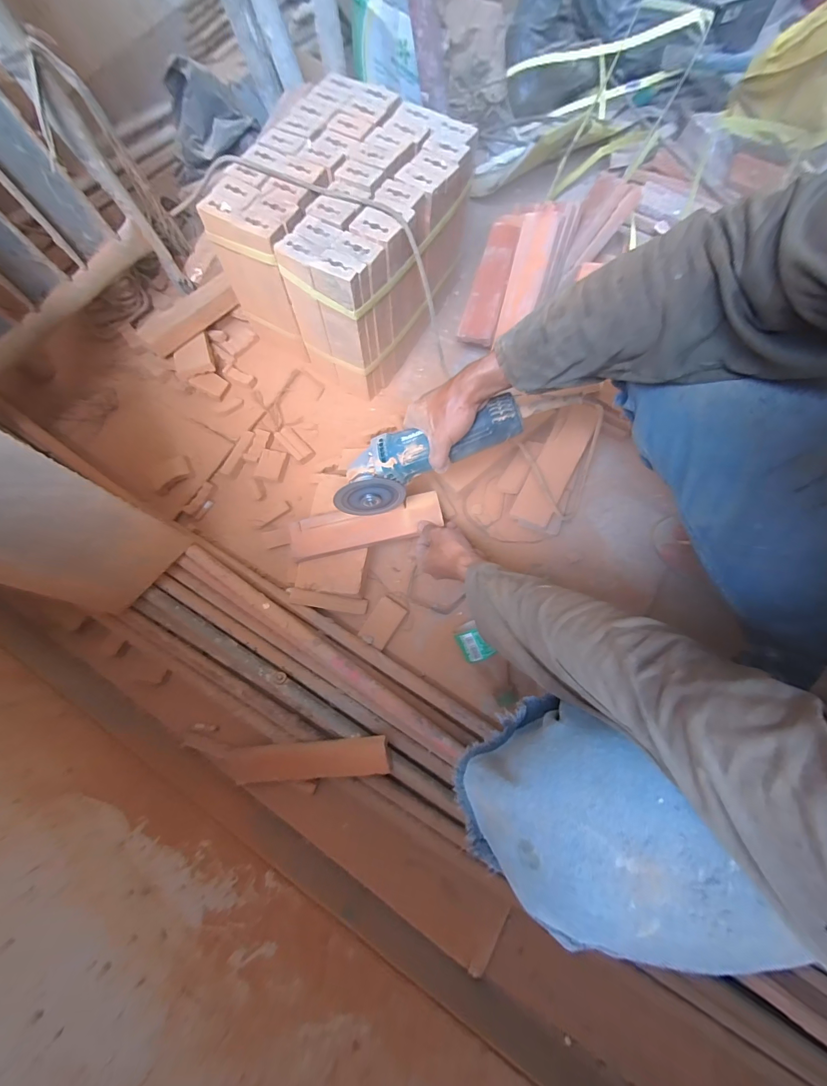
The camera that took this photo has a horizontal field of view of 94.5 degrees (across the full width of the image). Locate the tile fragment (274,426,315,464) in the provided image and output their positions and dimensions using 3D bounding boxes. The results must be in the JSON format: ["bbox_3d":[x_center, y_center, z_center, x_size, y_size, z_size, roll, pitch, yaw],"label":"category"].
[{"bbox_3d":[-0.211,-0.178,0.680,0.033,0.008,0.086,-42,77,-10],"label":"tile fragment"}]

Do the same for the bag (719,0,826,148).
[{"bbox_3d":[0.715,-0.822,0.659,0.234,0.189,0.169,30,76,9],"label":"bag"}]

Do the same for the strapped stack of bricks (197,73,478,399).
[{"bbox_3d":[-0.103,-0.501,0.655,0.301,0.230,0.348,27,76,9],"label":"strapped stack of bricks"}]

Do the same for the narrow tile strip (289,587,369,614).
[{"bbox_3d":[-0.130,0.090,0.593,0.117,0.015,0.023,12,73,-15],"label":"narrow tile strip"}]

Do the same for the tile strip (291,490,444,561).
[{"bbox_3d":[-0.072,-0.028,0.580,0.225,0.010,0.063,-13,74,-1],"label":"tile strip"}]

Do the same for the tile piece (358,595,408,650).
[{"bbox_3d":[-0.047,0.123,0.595,0.047,0.012,0.072,31,77,10],"label":"tile piece"}]

